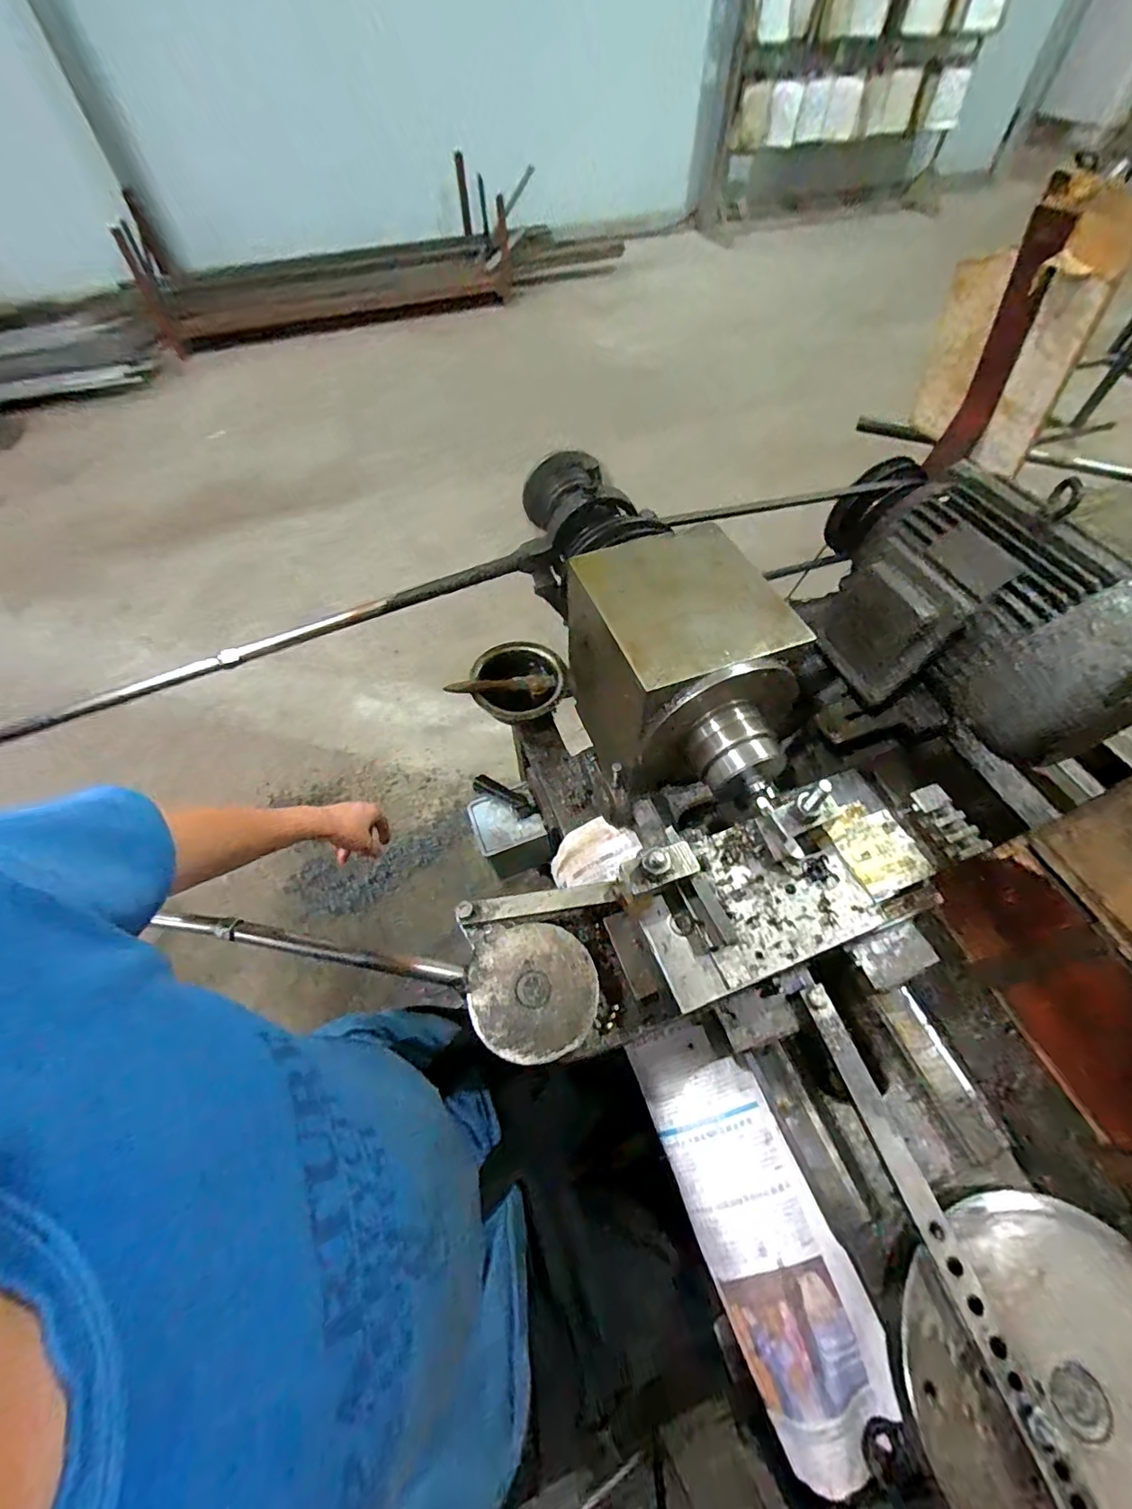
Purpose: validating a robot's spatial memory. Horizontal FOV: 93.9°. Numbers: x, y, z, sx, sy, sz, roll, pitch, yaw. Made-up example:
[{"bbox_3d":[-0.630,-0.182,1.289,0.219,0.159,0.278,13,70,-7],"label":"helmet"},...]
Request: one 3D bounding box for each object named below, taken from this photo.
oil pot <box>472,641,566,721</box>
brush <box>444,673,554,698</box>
[{"bbox_3d":[-0.065,-0.097,0.748,0.130,0.053,0.135,-9,57,-5],"label":"oil pot"},{"bbox_3d":[-0.091,-0.094,0.733,0.147,0.030,0.017,-6,56,-18],"label":"brush"}]

